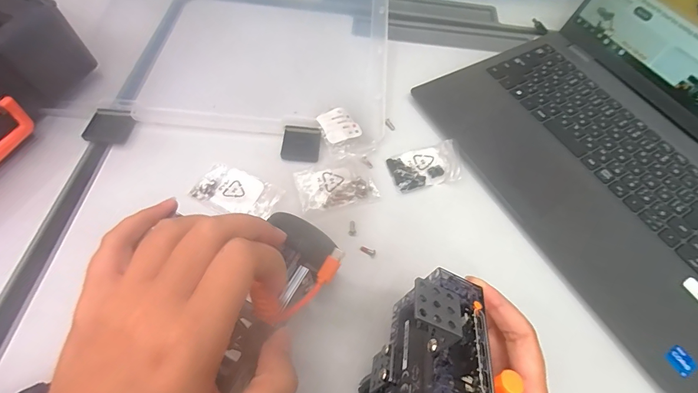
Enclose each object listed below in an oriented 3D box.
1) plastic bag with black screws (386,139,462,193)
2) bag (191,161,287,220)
[{"bbox_3d":[0.077,-0.030,0.366,0.068,0.011,0.041,-13,61,-12],"label":"plastic bag with black screws"},{"bbox_3d":[-0.103,-0.003,0.340,0.075,0.004,0.044,22,60,9],"label":"bag"}]

